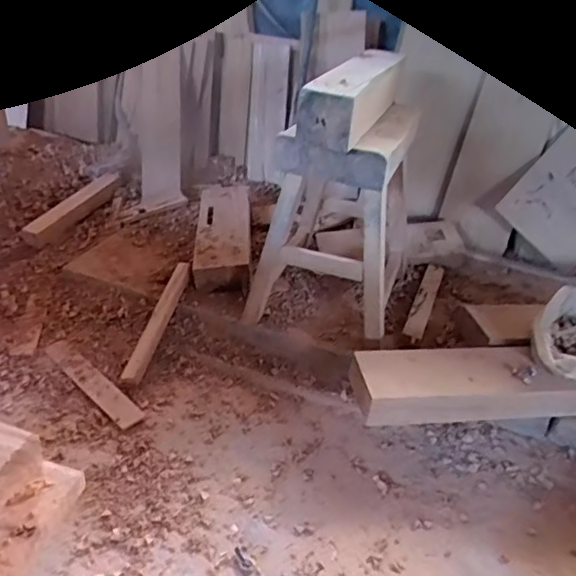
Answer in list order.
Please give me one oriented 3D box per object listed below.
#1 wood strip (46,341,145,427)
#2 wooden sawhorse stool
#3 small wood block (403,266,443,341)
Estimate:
[{"bbox_3d":[-0.447,0.212,1.340,0.331,0.008,0.060,32,42,32],"label":"wood strip"},{"bbox_3d":[0.110,-0.200,1.348,0.329,0.566,0.418,12,32,11],"label":"wooden sawhorse stool"},{"bbox_3d":[0.351,0.023,1.490,0.045,0.025,0.313,15,33,16],"label":"small wood block"}]

